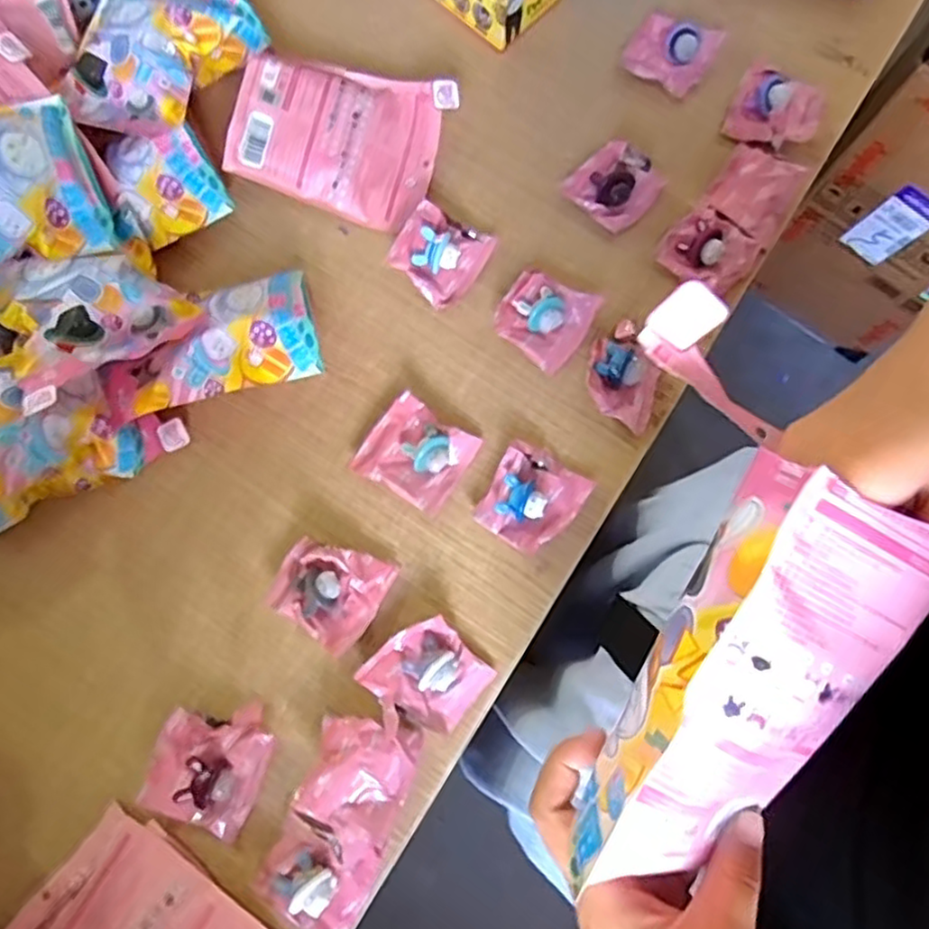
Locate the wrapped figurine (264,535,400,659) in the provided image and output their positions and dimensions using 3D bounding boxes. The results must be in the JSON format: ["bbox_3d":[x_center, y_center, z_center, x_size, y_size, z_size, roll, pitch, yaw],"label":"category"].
[{"bbox_3d":[-0.100,0.091,0.511,0.077,0.029,0.073,30,78,5],"label":"wrapped figurine"}]

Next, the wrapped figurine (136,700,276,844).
[{"bbox_3d":[-0.179,0.207,0.481,0.072,0.028,0.087,19,77,3],"label":"wrapped figurine"}]

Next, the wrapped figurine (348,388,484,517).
[{"bbox_3d":[-0.036,-0.008,0.536,0.075,0.024,0.072,32,78,6],"label":"wrapped figurine"}]

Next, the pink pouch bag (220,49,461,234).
[{"bbox_3d":[-0.107,-0.283,0.582,0.168,0.020,0.129,18,89,-10],"label":"pink pouch bag"}]

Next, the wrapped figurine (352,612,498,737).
[{"bbox_3d":[-0.027,0.155,0.503,0.075,0.023,0.072,44,80,8],"label":"wrapped figurine"}]

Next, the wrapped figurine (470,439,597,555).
[{"bbox_3d":[0.053,0.027,0.531,0.070,0.028,0.073,31,78,6],"label":"wrapped figurine"}]

